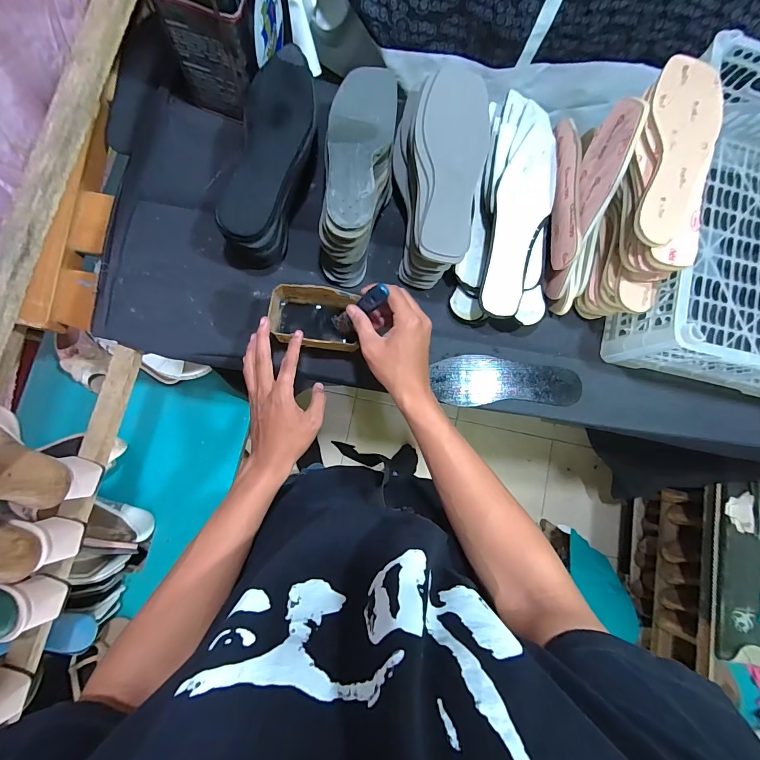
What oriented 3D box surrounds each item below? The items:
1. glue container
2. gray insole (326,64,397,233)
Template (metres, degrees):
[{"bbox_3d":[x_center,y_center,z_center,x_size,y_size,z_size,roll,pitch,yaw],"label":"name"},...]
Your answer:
[{"bbox_3d":[-0.090,-0.084,0.523,0.116,0.073,0.075,8,83,-5],"label":"glue container"},{"bbox_3d":[-0.023,-0.297,0.479,0.089,0.041,0.239,3,84,-6],"label":"gray insole"}]

